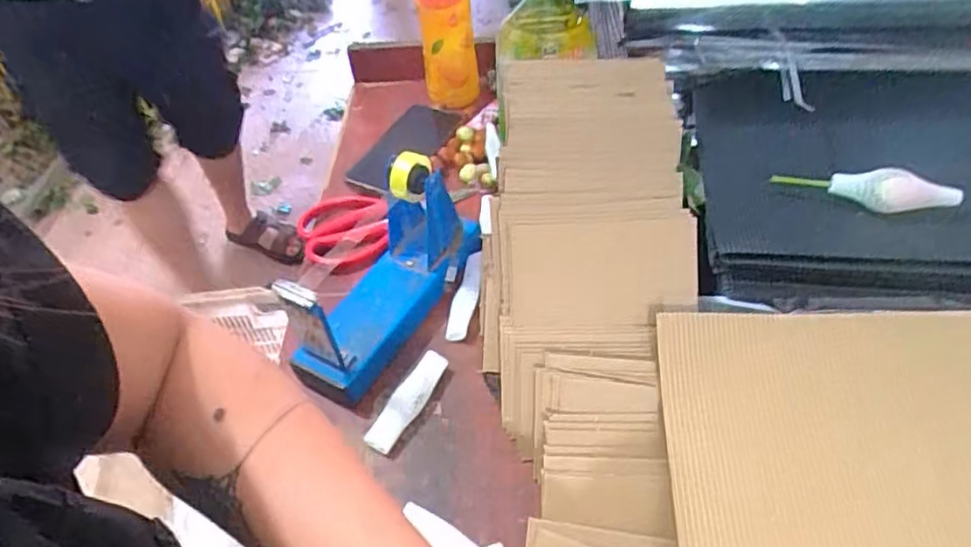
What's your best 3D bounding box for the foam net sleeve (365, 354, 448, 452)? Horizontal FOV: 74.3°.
[{"bbox_3d":[-0.061,0.100,0.505,0.019,0.019,0.091,21,54,21],"label":"foam net sleeve"}]

